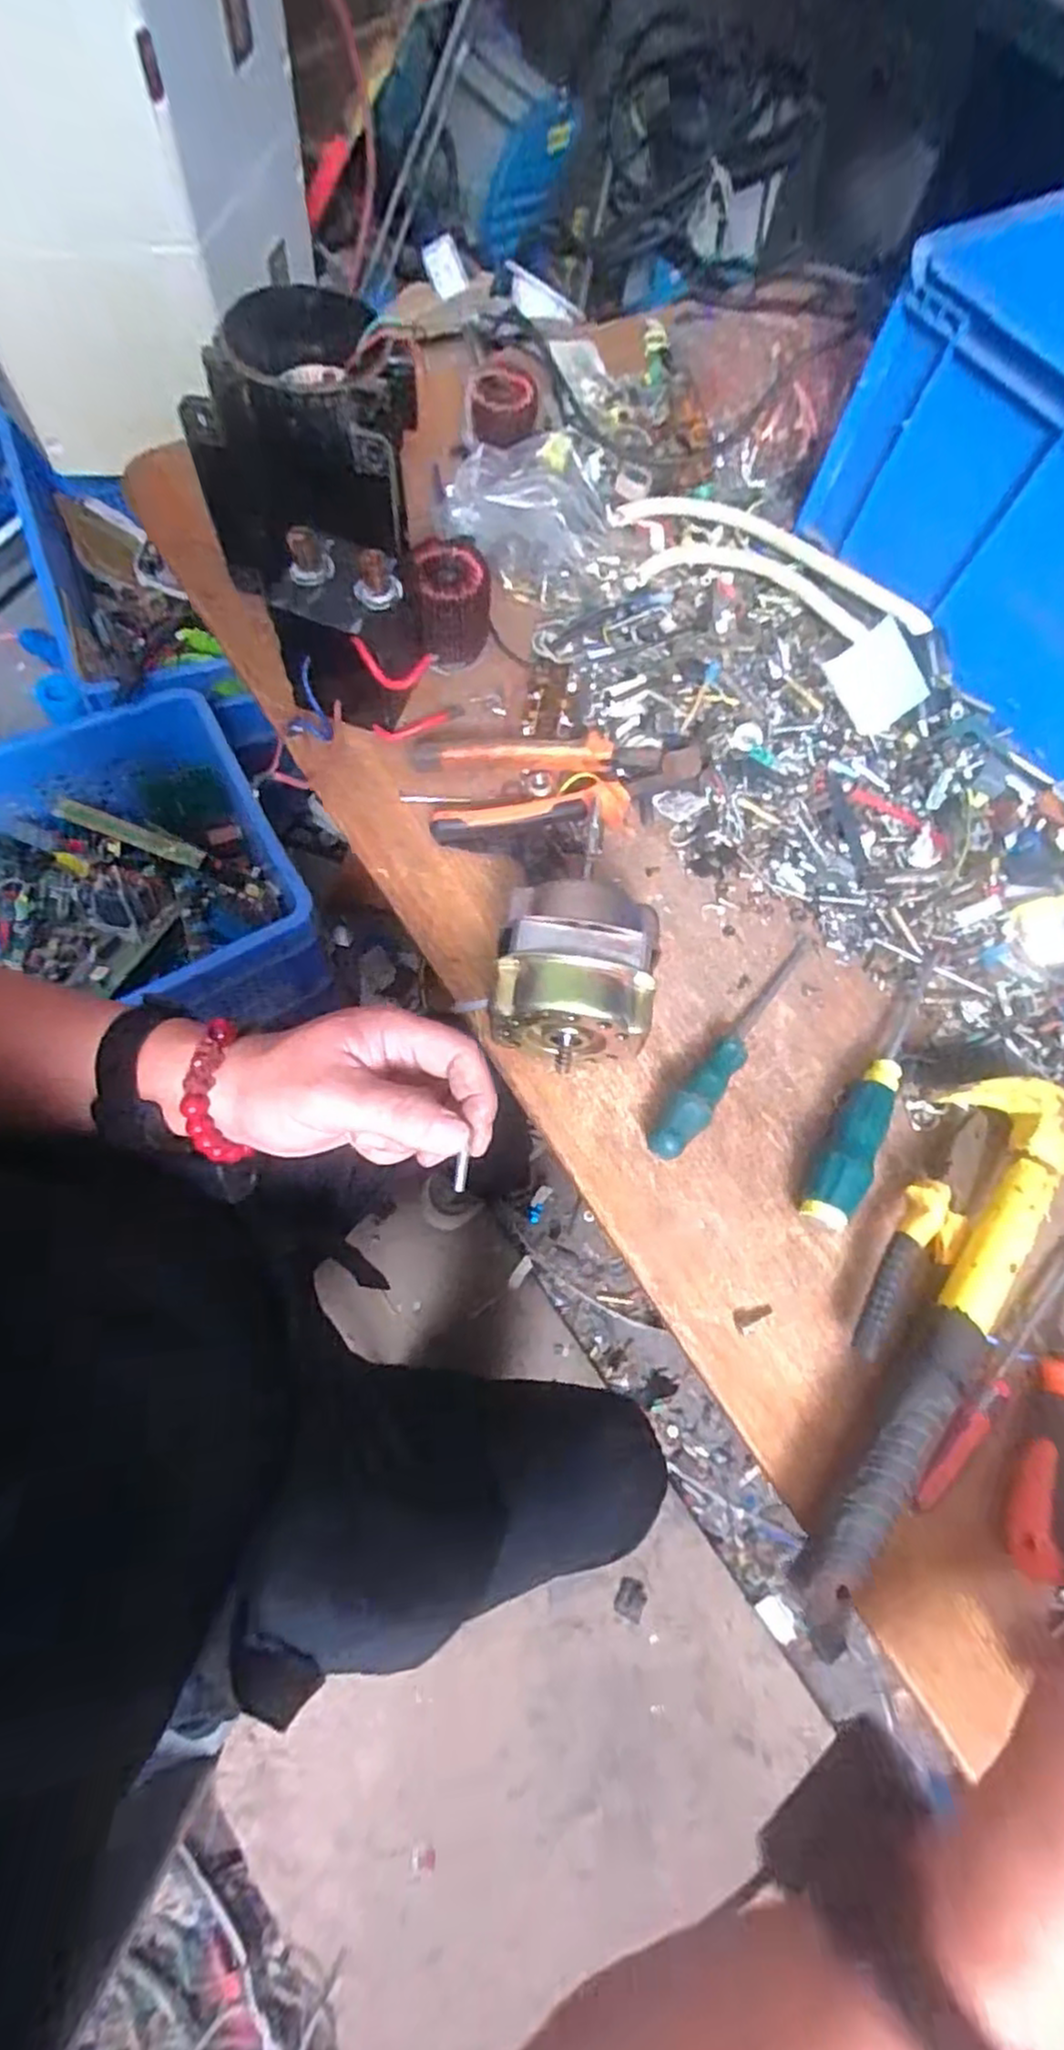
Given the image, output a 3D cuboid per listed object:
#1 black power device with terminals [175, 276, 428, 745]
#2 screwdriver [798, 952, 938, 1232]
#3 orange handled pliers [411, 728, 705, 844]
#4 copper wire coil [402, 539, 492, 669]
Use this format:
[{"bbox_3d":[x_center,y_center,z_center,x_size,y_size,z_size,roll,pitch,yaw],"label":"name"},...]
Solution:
[{"bbox_3d":[-0.140,-0.319,0.465,0.129,0.136,0.216,1,69,-7],"label":"black power device with terminals"},{"bbox_3d":[0.207,0.035,0.439,0.027,0.028,0.194,32,64,7],"label":"screwdriver"},{"bbox_3d":[0.021,-0.157,0.483,0.184,0.030,0.063,-4,70,-9],"label":"orange handled pliers"},{"bbox_3d":[-0.058,-0.291,0.503,0.054,0.068,0.052,2,69,-6],"label":"copper wire coil"}]

